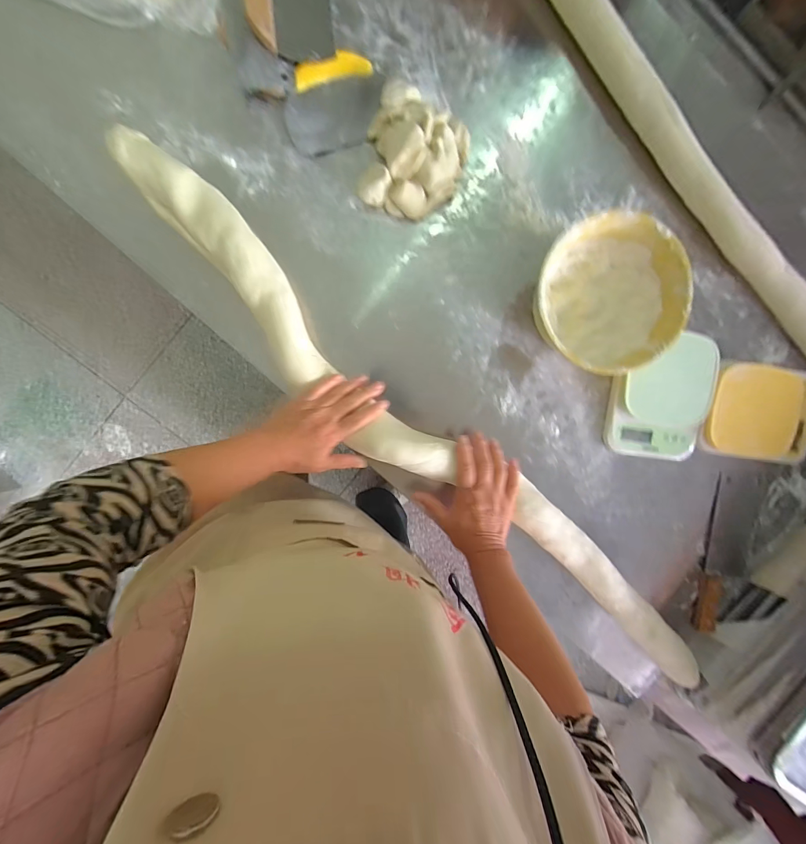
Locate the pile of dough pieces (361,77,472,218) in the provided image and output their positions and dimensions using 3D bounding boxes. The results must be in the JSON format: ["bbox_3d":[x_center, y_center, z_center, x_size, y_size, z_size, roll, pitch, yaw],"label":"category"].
[{"bbox_3d":[0.016,-0.374,0.526,0.142,0.051,0.155,0,96,-4],"label":"pile of dough pieces"}]

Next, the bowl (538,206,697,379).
[{"bbox_3d":[0.281,-0.174,0.542,0.198,0.093,0.200,0,96,-4],"label":"bowl"}]

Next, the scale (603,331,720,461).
[{"bbox_3d":[0.409,-0.040,0.595,0.152,0.032,0.196,6,95,-4],"label":"scale"}]

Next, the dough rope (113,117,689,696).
[{"bbox_3d":[0.043,0.041,0.546,1.097,0.059,0.128,41,92,-7],"label":"dough rope"}]

